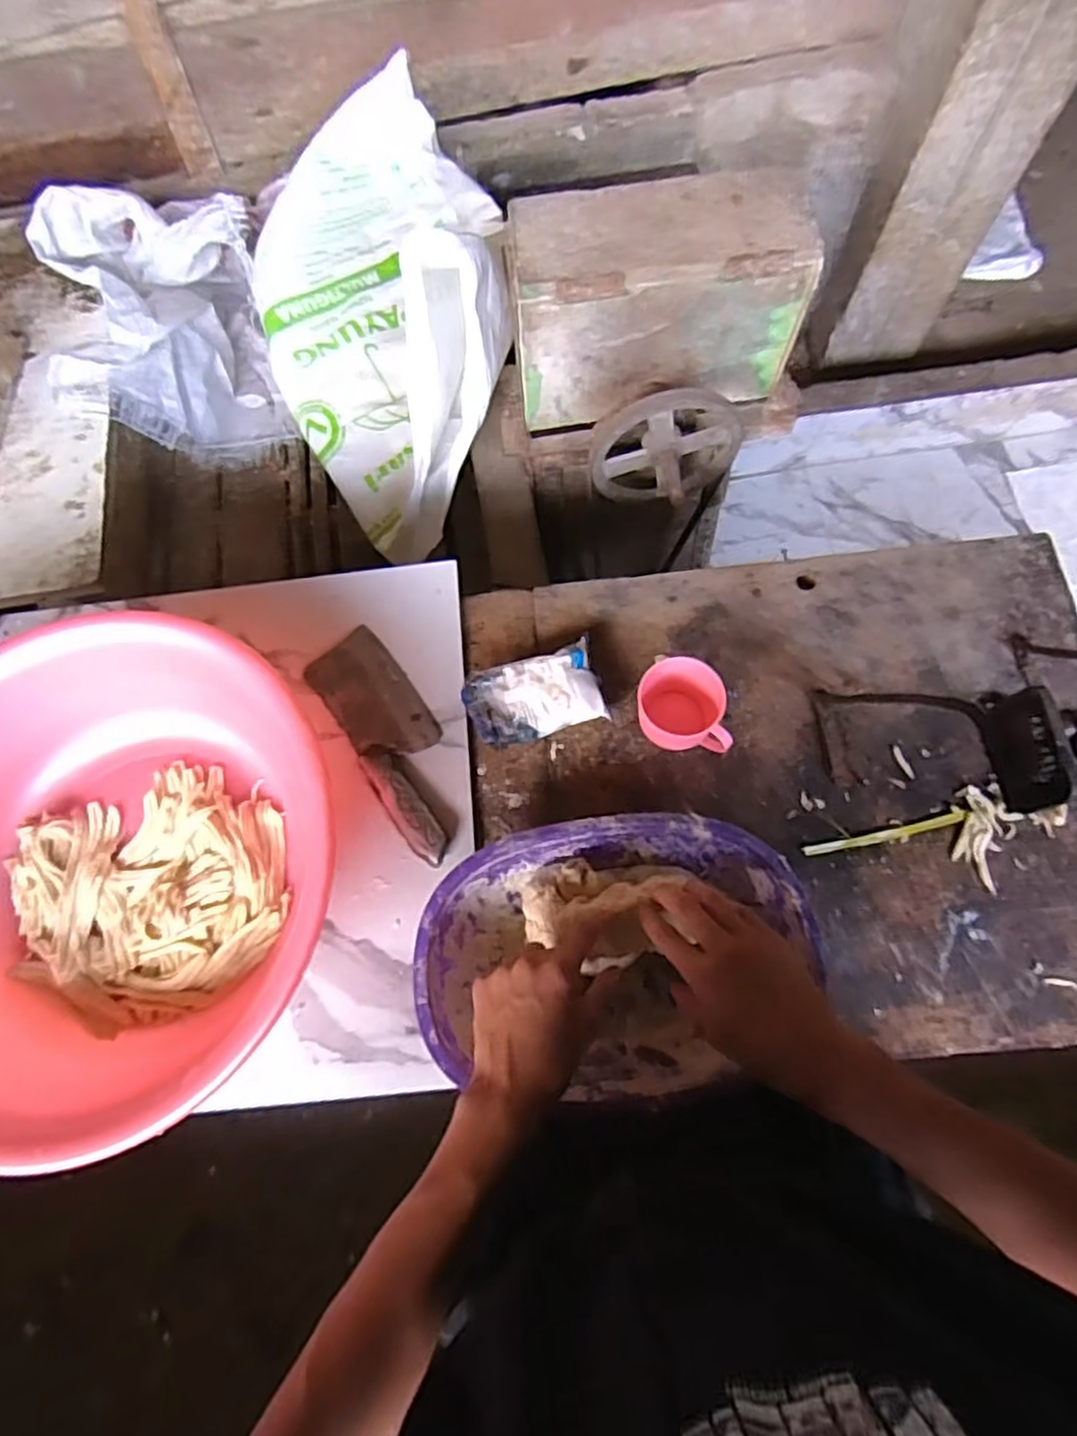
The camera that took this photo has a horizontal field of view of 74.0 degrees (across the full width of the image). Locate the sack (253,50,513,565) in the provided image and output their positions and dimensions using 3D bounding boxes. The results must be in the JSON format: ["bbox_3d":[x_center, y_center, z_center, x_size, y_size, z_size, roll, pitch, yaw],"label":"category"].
[{"bbox_3d":[-0.243,-0.642,1.083,0.380,0.266,0.753,-12,69,-3],"label":"sack"}]

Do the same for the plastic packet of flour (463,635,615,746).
[{"bbox_3d":[-0.004,-0.020,0.687,0.126,0.039,0.078,-16,69,-4],"label":"plastic packet of flour"}]

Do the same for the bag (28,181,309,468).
[{"bbox_3d":[-0.627,-0.674,1.236,0.322,0.273,0.390,-12,69,-3],"label":"bag"}]

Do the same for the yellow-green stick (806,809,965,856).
[{"bbox_3d":[0.315,0.105,0.647,0.148,0.004,0.011,-12,69,-3],"label":"yellow-green stick"}]

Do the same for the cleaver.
[{"bbox_3d":[-0.137,0.019,0.683,0.082,0.024,0.242,-33,71,-10],"label":"cleaver"}]

